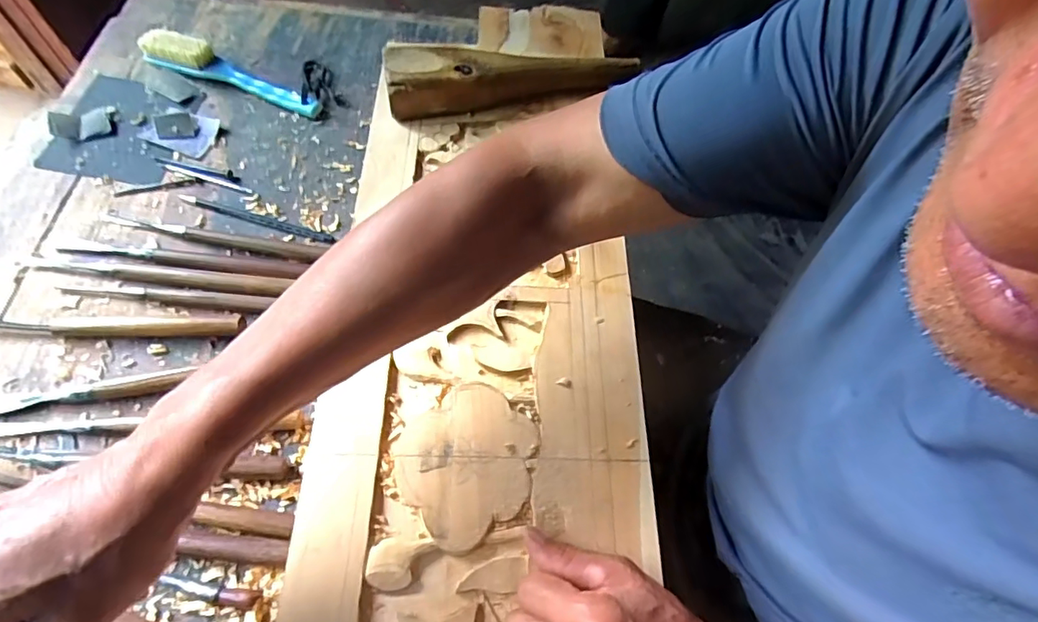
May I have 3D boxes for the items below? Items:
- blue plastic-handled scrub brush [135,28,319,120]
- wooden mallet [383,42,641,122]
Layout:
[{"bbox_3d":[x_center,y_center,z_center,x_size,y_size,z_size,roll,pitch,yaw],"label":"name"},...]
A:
[{"bbox_3d":[-0.330,-0.272,0.606,0.214,0.033,0.033,22,65,-2],"label":"blue plastic-handled scrub brush"},{"bbox_3d":[-0.003,-0.249,0.559,0.269,0.049,0.059,-9,63,-10],"label":"wooden mallet"}]

